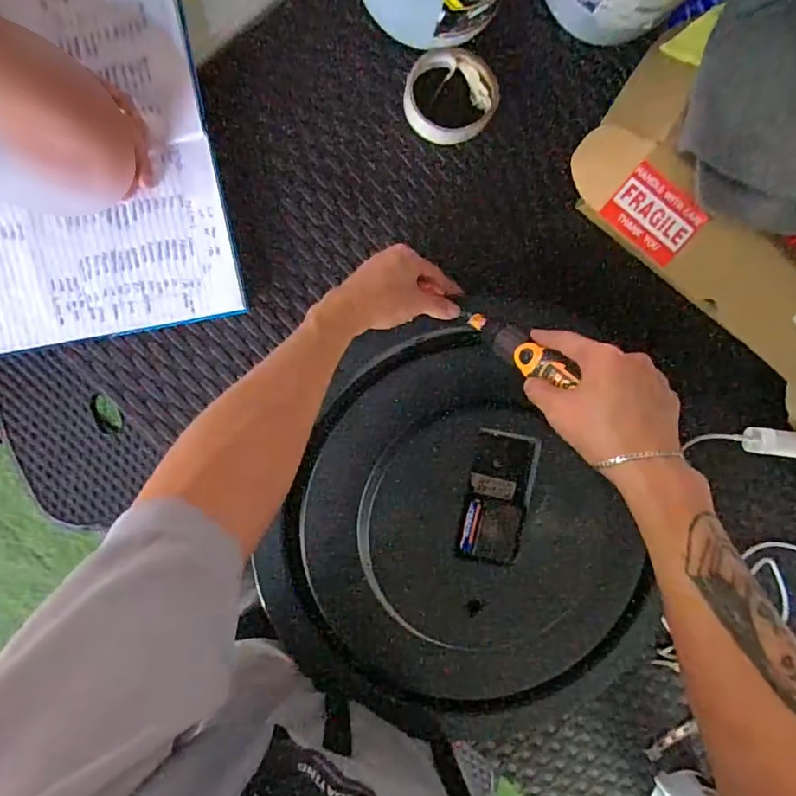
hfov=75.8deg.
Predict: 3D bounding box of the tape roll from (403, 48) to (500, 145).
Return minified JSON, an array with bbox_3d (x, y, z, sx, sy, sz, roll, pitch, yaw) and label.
[{"bbox_3d":[0.054,-0.298,0.509,0.089,0.027,0.077,-13,95,-7],"label":"tape roll"}]

